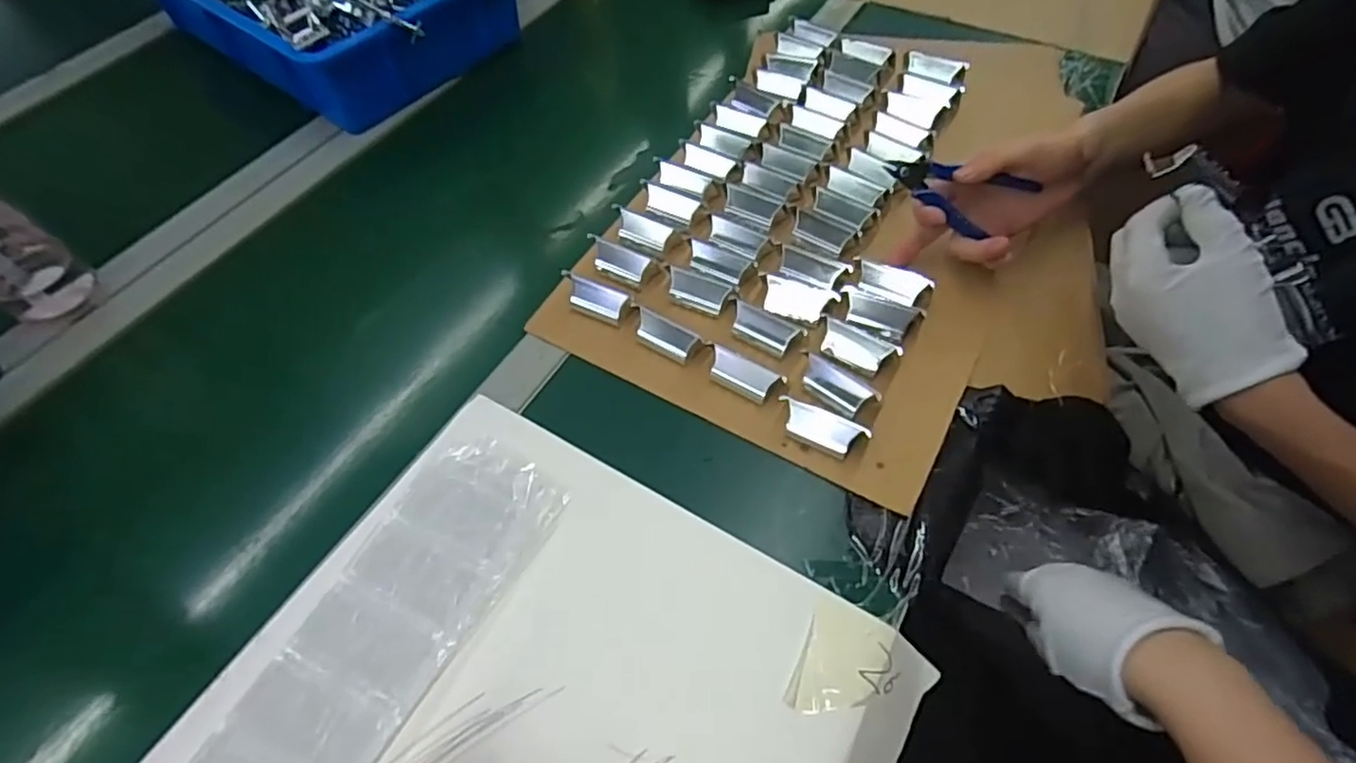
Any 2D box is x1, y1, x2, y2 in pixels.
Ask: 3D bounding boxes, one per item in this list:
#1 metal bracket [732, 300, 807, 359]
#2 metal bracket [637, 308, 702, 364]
[{"bbox_3d":[0.068,-0.040,0.498,0.054,0.020,0.023,23,60,15],"label":"metal bracket"},{"bbox_3d":[-0.010,-0.034,0.500,0.053,0.018,0.023,30,62,19],"label":"metal bracket"}]

